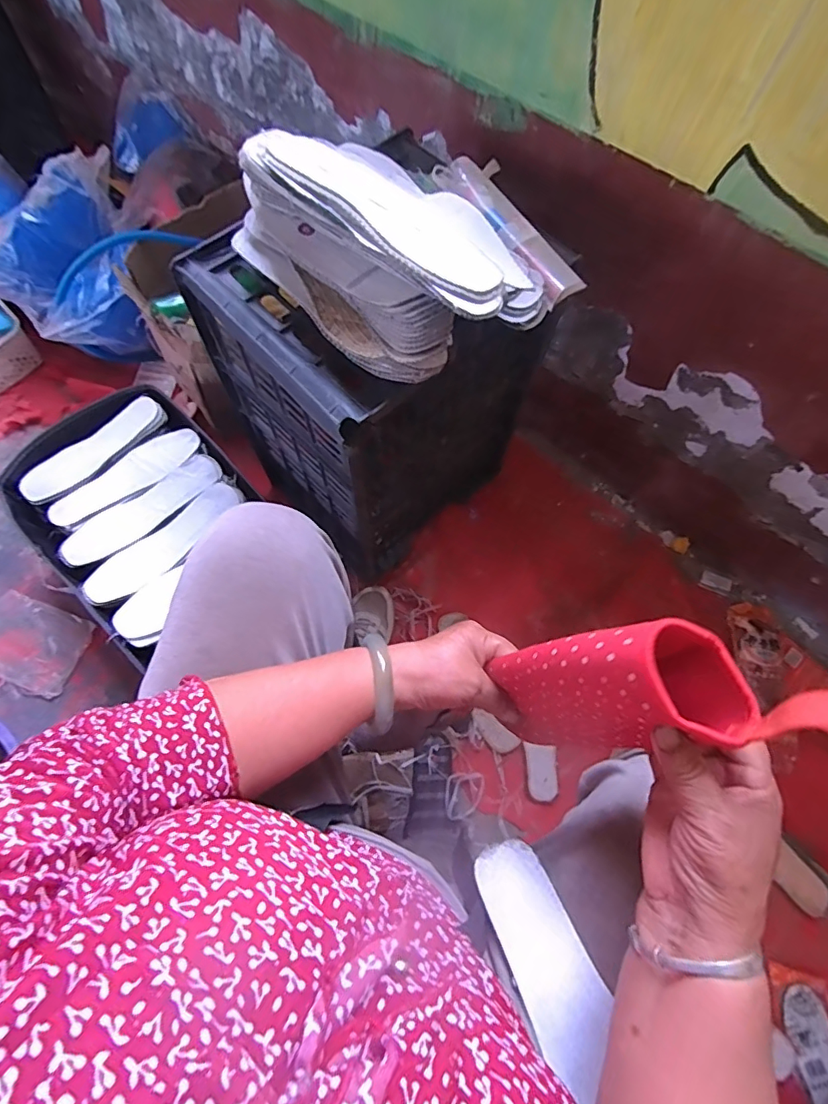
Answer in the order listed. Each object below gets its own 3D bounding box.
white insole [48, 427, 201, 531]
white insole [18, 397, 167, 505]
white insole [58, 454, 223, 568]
[{"bbox_3d":[-0.430,-0.111,0.762,0.229,0.024,0.074,-39,75,-15],"label":"white insole"},{"bbox_3d":[-0.490,-0.157,0.778,0.229,0.027,0.074,-42,76,-16],"label":"white insole"},{"bbox_3d":[-0.391,-0.060,0.739,0.238,0.021,0.067,-37,74,-15],"label":"white insole"}]

